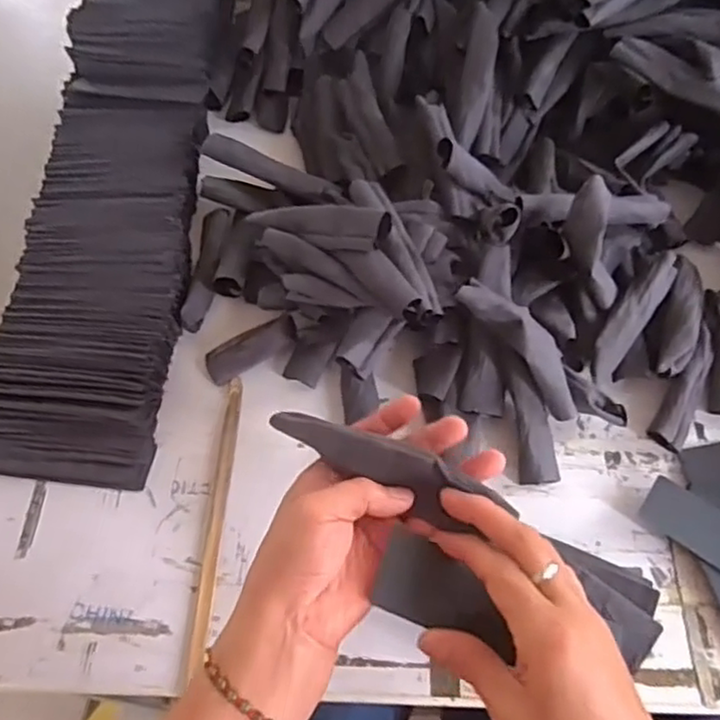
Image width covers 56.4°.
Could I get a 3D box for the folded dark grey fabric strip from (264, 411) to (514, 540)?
[{"bbox_3d":[0.013,0.061,0.388,0.146,0.015,0.026,25,64,14],"label":"folded dark grey fabric strip"}]

